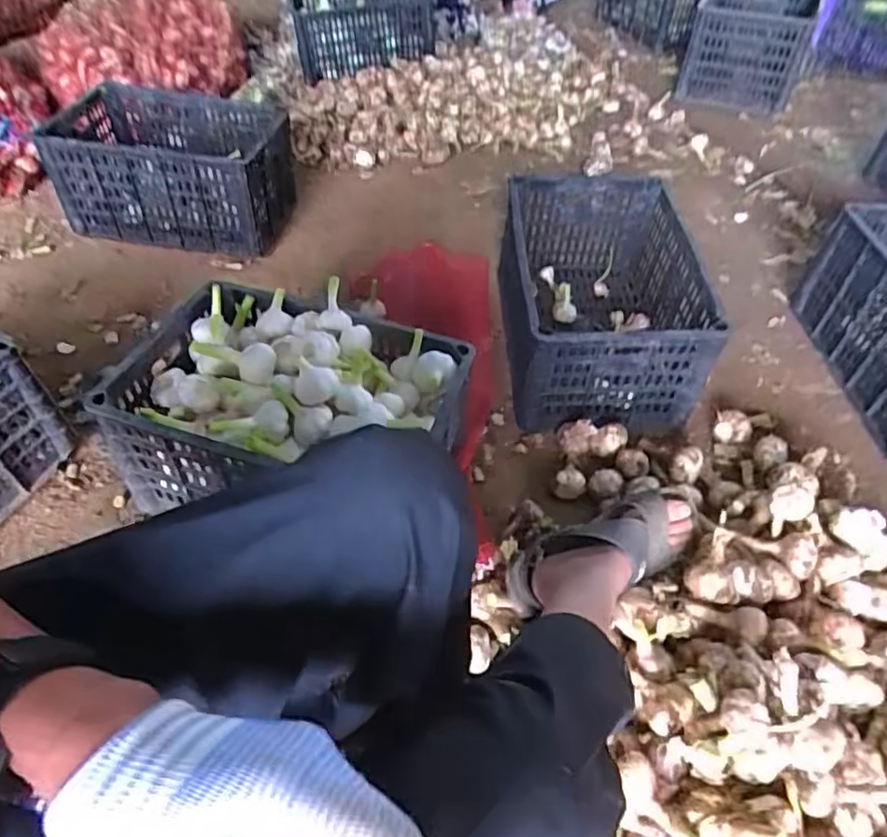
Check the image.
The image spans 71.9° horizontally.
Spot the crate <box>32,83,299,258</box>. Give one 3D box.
[{"bbox_3d":[-0.610,-0.570,1.391,0.485,0.230,0.356,7,50,6],"label":"crate"}]

